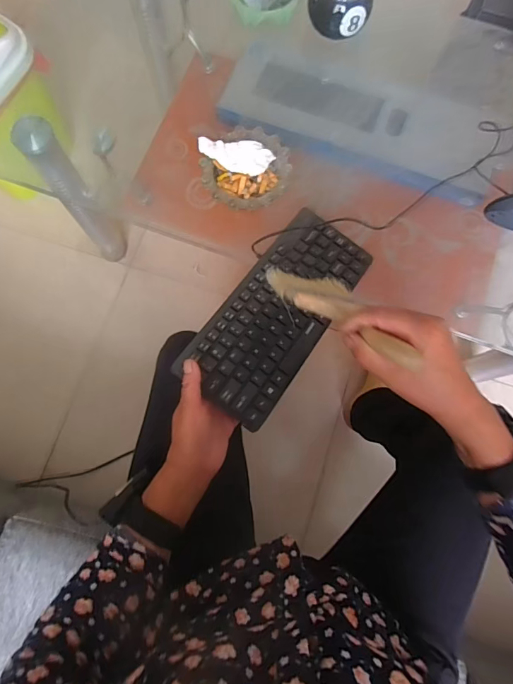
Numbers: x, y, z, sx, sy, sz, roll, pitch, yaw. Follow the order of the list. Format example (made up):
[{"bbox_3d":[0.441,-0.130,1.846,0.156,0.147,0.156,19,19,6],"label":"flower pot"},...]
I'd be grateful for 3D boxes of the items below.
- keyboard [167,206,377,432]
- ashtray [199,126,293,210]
[{"bbox_3d":[0.031,-0.044,0.526,0.128,0.018,0.294,31,68,5],"label":"keyboard"},{"bbox_3d":[-0.015,-0.252,0.593,0.125,0.027,0.123,0,78,-1],"label":"ashtray"}]

